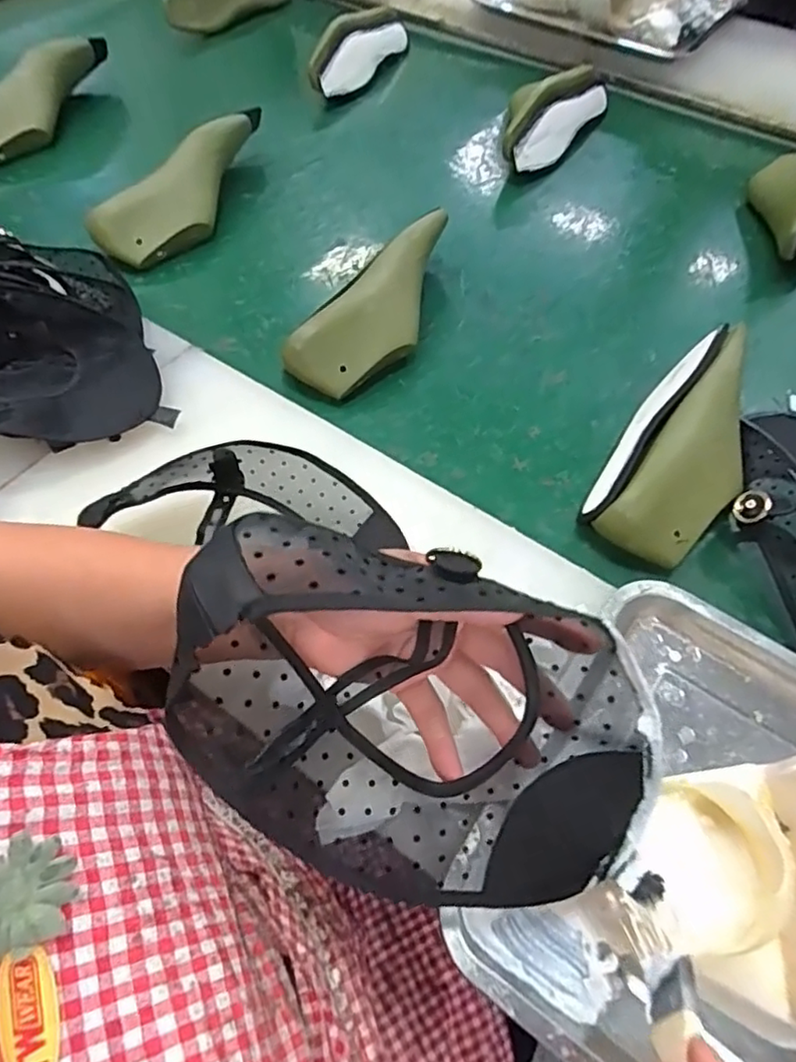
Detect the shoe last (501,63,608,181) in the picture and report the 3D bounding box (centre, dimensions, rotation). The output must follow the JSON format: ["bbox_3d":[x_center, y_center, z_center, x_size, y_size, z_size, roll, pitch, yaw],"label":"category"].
[{"bbox_3d":[0.214,-0.588,0.886,0.090,0.100,0.230,29,63,14],"label":"shoe last"}]

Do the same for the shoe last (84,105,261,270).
[{"bbox_3d":[-0.267,-0.442,0.797,0.105,0.082,0.288,22,61,10],"label":"shoe last"}]

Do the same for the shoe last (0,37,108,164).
[{"bbox_3d":[-0.529,-0.640,0.925,0.090,0.099,0.304,26,62,13],"label":"shoe last"}]

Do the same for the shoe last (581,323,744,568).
[{"bbox_3d":[0.266,-0.080,0.575,0.105,0.080,0.252,28,62,14],"label":"shoe last"}]

